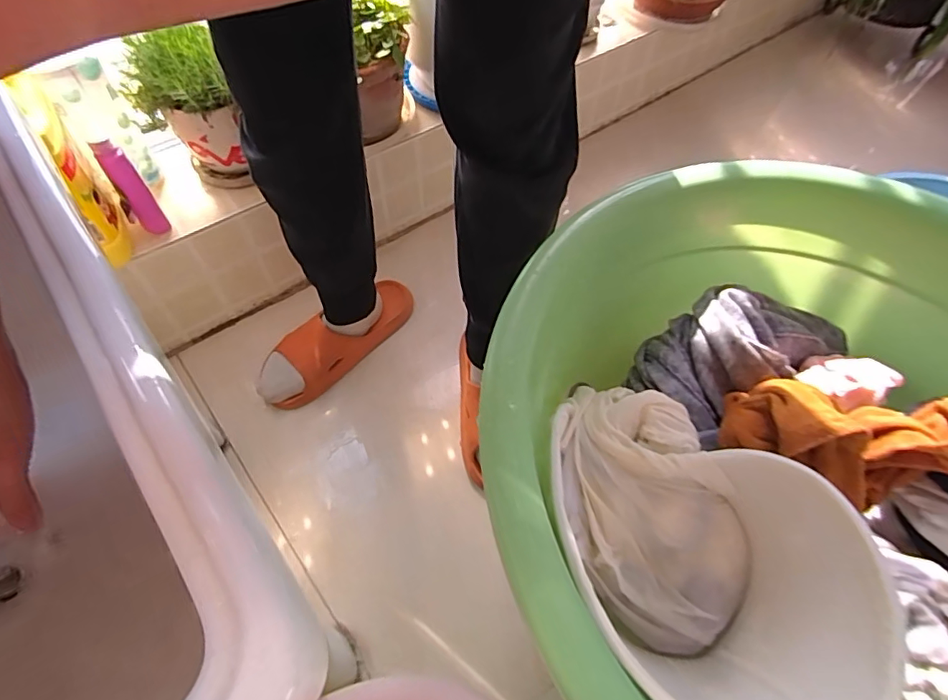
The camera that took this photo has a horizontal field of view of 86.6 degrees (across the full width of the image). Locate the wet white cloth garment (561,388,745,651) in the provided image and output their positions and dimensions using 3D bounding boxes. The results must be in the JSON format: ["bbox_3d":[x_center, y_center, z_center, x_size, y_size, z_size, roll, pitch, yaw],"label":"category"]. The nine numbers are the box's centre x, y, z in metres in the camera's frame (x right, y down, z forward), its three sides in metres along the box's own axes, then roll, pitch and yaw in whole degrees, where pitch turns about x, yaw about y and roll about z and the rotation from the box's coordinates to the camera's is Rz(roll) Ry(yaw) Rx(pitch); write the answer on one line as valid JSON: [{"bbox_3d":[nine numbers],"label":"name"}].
[{"bbox_3d":[0.115,0.091,0.320,0.105,0.070,0.172,-9,58,-8],"label":"wet white cloth garment"}]

